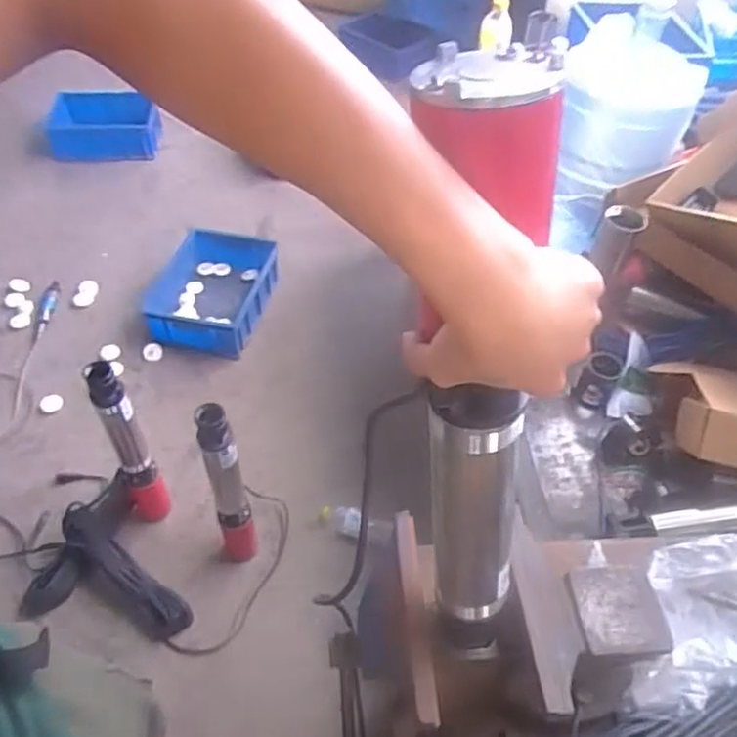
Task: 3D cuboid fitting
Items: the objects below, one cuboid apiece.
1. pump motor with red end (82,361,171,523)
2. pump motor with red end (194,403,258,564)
[{"bbox_3d":[-0.533,0.187,1.480,0.083,0.522,0.073,-27,56,-23],"label":"pump motor with red end"},{"bbox_3d":[-0.302,0.262,1.415,0.087,0.551,0.076,-8,51,-9],"label":"pump motor with red end"}]

